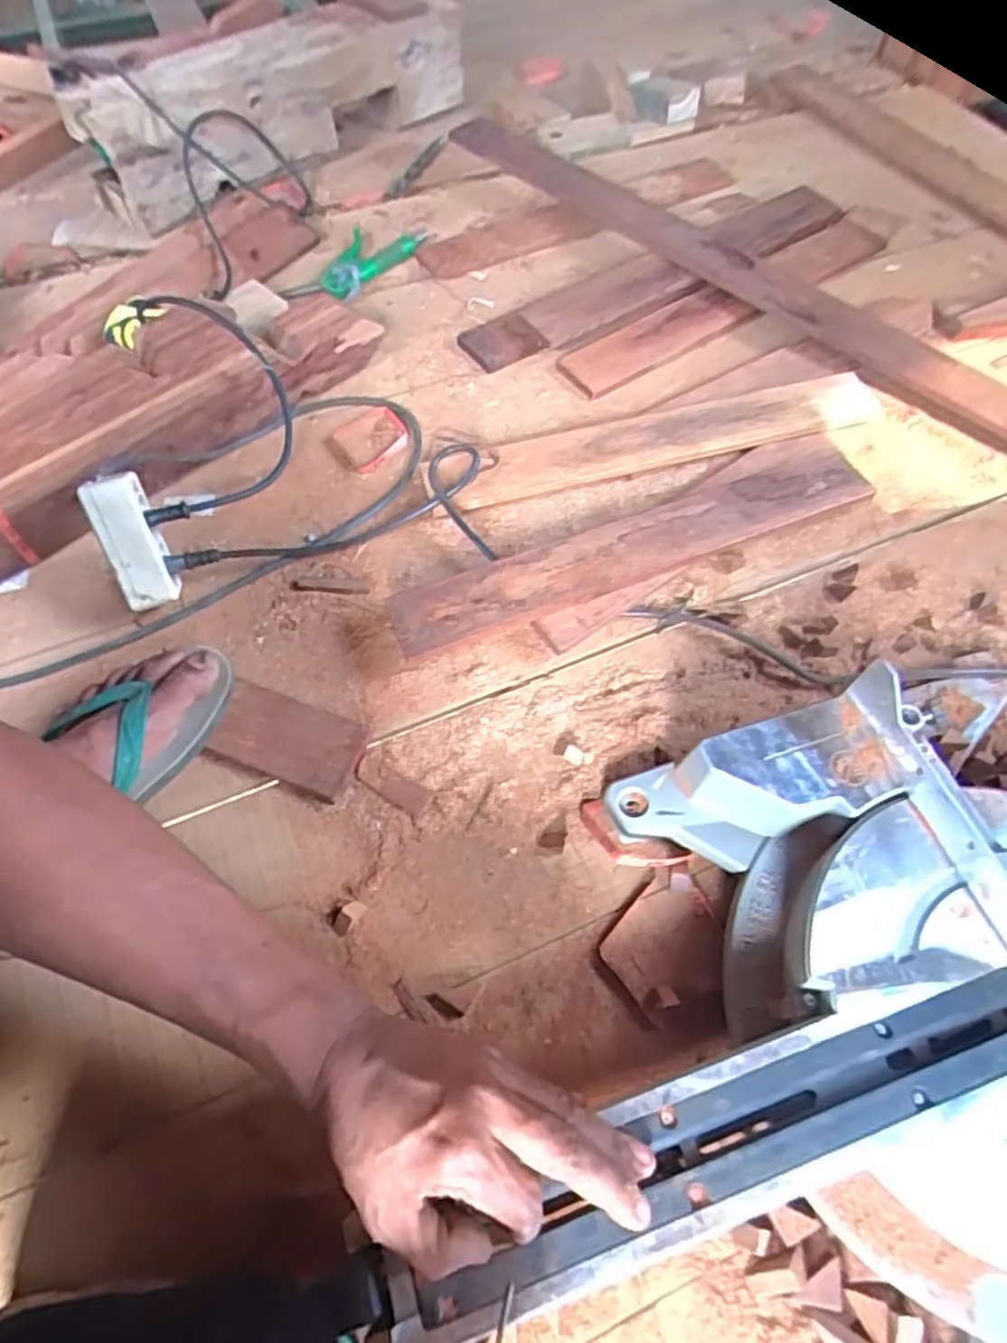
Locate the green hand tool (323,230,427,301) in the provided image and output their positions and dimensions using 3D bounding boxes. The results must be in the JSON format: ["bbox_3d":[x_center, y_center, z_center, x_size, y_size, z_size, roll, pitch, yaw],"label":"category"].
[{"bbox_3d":[-0.166,-0.518,0.890,0.098,0.027,0.153,13,60,8],"label":"green hand tool"}]

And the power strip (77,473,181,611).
[{"bbox_3d":[-0.312,-0.111,0.596,0.040,0.110,0.052,-17,26,-9],"label":"power strip"}]

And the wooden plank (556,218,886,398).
[{"bbox_3d":[0.265,-0.436,0.823,0.449,0.021,0.066,-31,64,-17],"label":"wooden plank"}]

